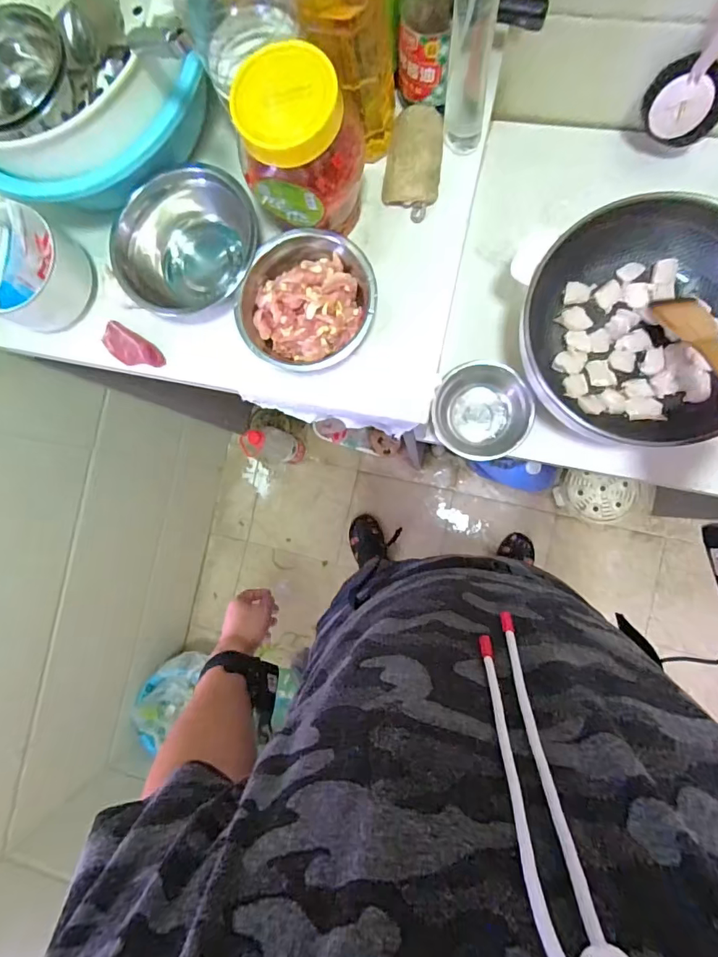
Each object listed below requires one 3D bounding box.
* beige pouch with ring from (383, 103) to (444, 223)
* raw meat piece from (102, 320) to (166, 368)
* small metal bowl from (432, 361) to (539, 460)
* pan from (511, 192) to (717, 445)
[{"bbox_3d":[0.059,-0.345,0.500,0.060,0.033,0.108,6,89,9],"label":"beige pouch with ring"},{"bbox_3d":[-0.271,-0.154,0.546,0.078,0.019,0.037,32,93,9],"label":"raw meat piece"},{"bbox_3d":[0.162,-0.088,0.616,0.120,0.063,0.125,0,88,9],"label":"small metal bowl"},{"bbox_3d":[0.328,-0.169,0.519,0.257,0.094,0.254,-15,86,8],"label":"pan"}]

